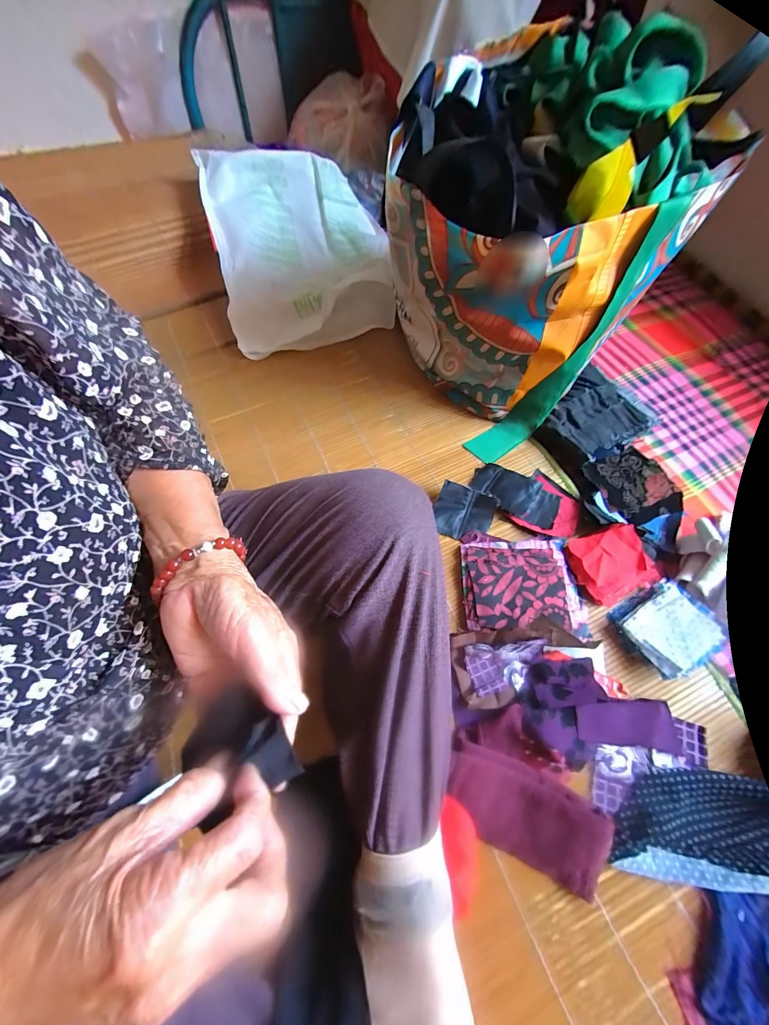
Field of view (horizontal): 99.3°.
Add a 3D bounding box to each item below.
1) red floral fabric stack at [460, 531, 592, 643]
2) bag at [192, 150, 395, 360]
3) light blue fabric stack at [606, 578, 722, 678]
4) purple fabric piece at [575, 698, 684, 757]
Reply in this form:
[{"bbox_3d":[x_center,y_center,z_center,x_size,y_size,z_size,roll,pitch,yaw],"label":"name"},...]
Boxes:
[{"bbox_3d":[0.158,0.079,0.376,0.129,0.018,0.112,6,64,-1],"label":"red floral fabric stack"},{"bbox_3d":[-0.132,-0.453,0.571,0.301,0.138,0.336,-13,67,-9],"label":"bag"},{"bbox_3d":[0.310,0.122,0.355,0.098,0.023,0.075,-23,69,-13],"label":"light blue fabric stack"},{"bbox_3d":[0.242,0.210,0.324,0.096,0.007,0.043,5,66,-2],"label":"purple fabric piece"}]

